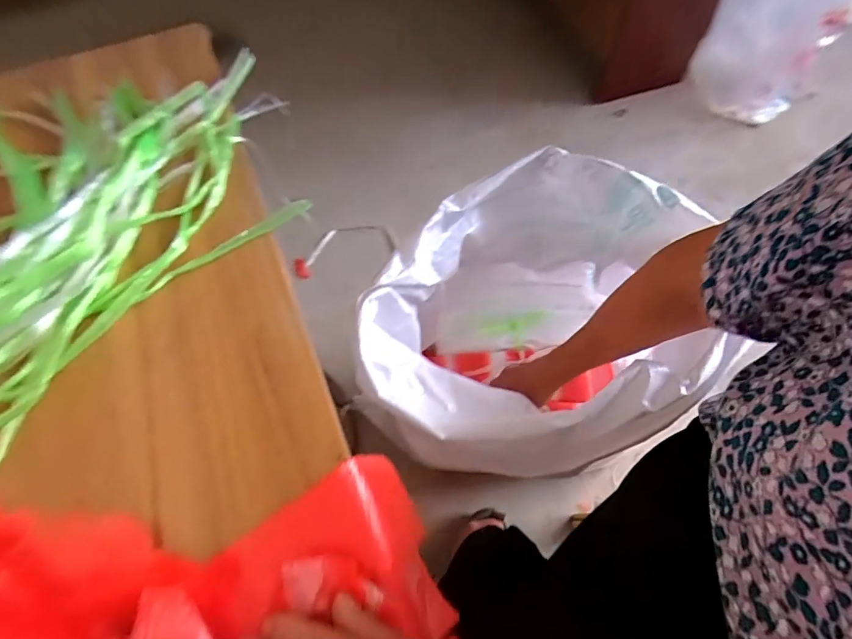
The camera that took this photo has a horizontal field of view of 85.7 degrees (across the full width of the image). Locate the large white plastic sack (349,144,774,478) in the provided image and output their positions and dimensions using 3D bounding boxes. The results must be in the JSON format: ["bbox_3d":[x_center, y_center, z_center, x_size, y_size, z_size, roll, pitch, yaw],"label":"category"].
[{"bbox_3d":[0.105,0.026,0.580,0.349,0.368,0.319,-3,59,-5],"label":"large white plastic sack"}]

